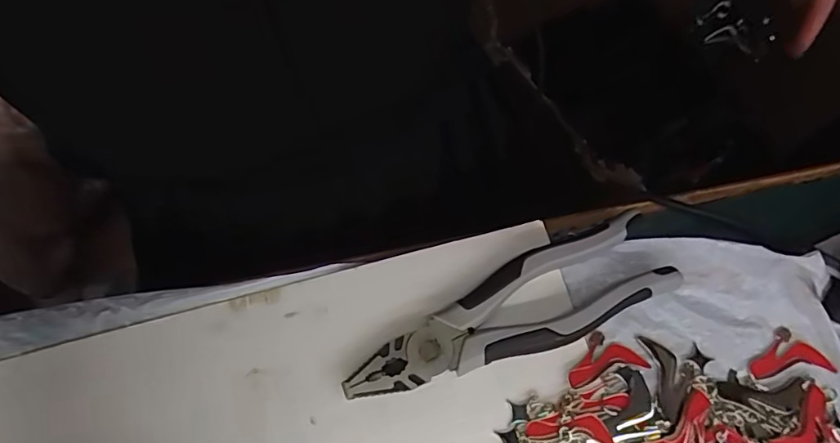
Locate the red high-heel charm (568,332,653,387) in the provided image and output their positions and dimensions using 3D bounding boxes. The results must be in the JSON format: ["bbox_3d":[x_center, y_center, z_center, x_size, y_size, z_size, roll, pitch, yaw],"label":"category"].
[{"bbox_3d":[0.103,0.076,0.293,0.045,0.005,0.025,-15,69,-3],"label":"red high-heel charm"}]

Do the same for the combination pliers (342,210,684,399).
[{"bbox_3d":[0.048,0.054,0.295,0.188,0.019,0.052,-22,69,-6],"label":"combination pliers"}]

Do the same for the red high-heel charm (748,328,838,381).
[{"bbox_3d":[0.207,0.074,0.292,0.044,0.004,0.026,-6,68,0],"label":"red high-heel charm"}]

